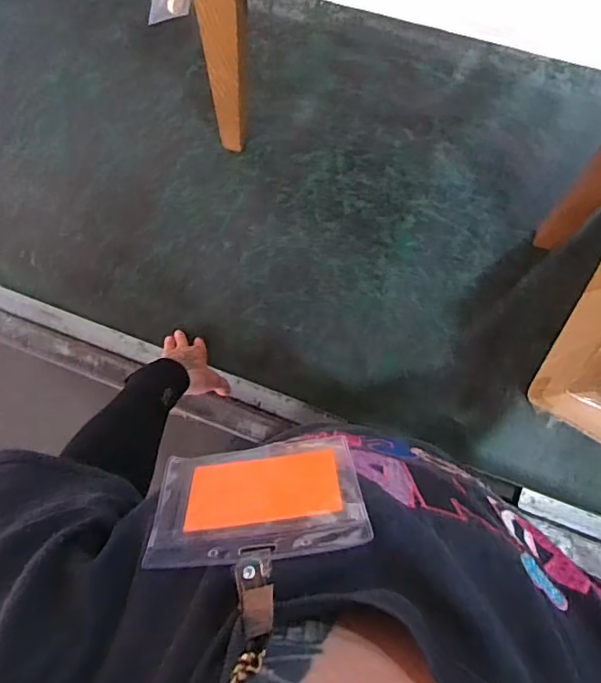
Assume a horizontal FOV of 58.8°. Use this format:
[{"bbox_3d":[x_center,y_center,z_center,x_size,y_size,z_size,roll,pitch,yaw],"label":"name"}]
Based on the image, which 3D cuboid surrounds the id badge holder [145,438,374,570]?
[{"bbox_3d":[-0.021,0.077,0.269,0.099,0.084,0.007,-6,114,-4],"label":"id badge holder"}]

